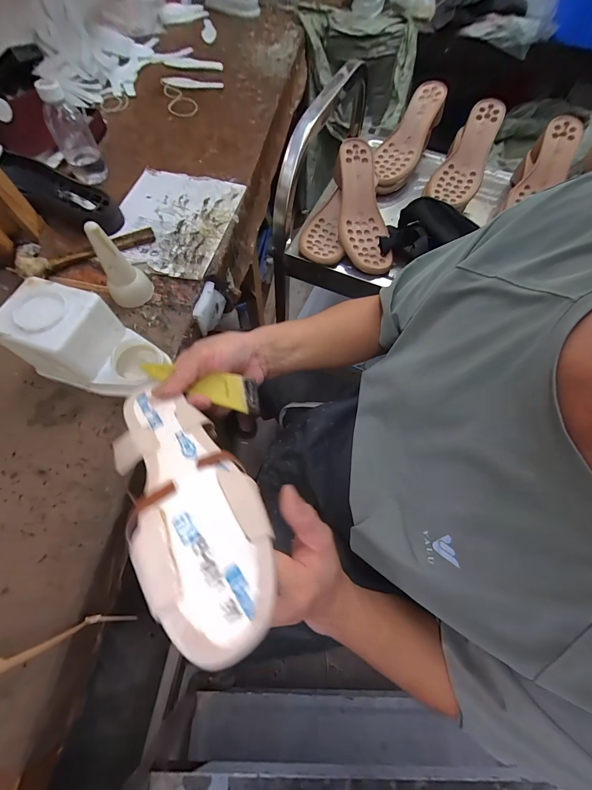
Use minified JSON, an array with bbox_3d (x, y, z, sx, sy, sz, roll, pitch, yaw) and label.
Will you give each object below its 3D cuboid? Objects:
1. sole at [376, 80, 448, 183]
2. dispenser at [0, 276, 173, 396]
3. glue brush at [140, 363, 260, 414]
[{"bbox_3d":[0.234,-0.540,0.641,0.078,0.040,0.236,30,90,10],"label":"sole"},{"bbox_3d":[-0.293,-0.070,0.443,0.191,0.116,0.105,18,66,4],"label":"dispenser"},{"bbox_3d":[-0.095,-0.012,0.315,0.127,0.007,0.031,16,66,9],"label":"glue brush"}]

